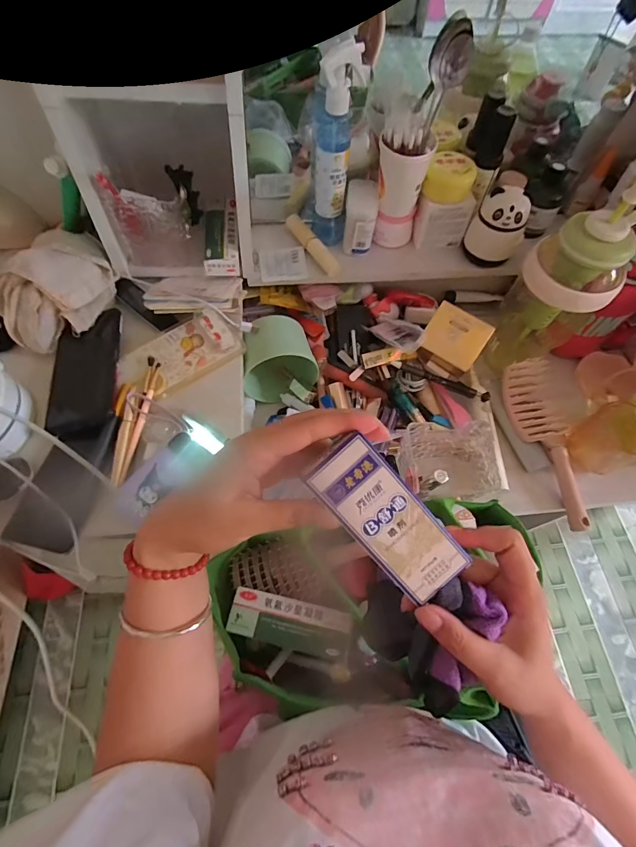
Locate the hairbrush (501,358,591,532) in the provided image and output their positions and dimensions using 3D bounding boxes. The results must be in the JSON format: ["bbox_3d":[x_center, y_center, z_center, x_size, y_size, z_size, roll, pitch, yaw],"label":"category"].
[{"bbox_3d":[0.322,0.022,0.532,0.073,0.040,0.233,-9,63,-6],"label":"hairbrush"}]

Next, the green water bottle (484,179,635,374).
[{"bbox_3d":[0.302,-0.159,0.504,0.105,0.260,0.106,-41,71,-20],"label":"green water bottle"}]

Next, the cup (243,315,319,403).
[{"bbox_3d":[-0.059,-0.089,0.556,0.100,0.095,0.083,-19,65,-11],"label":"cup"}]

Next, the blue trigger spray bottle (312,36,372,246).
[{"bbox_3d":[0.019,-0.342,0.503,0.061,0.212,0.053,6,63,1],"label":"blue trigger spray bottle"}]

